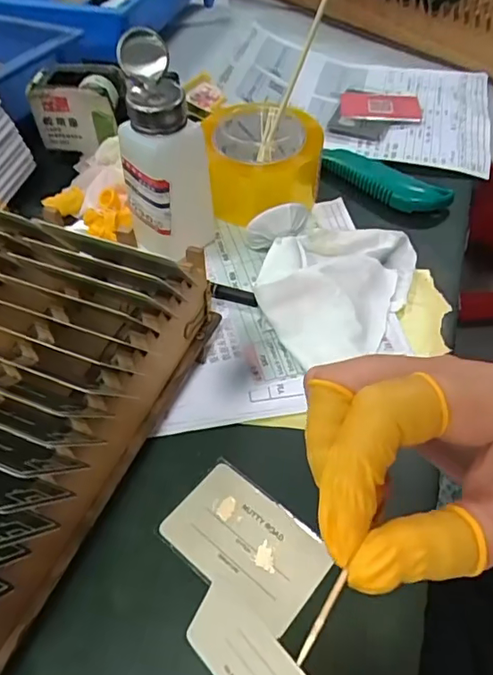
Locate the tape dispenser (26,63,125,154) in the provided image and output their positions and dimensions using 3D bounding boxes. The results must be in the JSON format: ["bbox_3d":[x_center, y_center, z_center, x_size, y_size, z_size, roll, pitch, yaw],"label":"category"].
[{"bbox_3d":[-0.155,-0.216,0.494,0.076,0.059,0.053,9,50,6],"label":"tape dispenser"}]

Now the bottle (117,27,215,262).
[{"bbox_3d":[-0.060,-0.131,0.388,0.061,0.147,0.066,13,51,9],"label":"bottle"}]

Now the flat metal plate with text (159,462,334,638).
[{"bbox_3d":[0.000,0.110,0.284,0.083,0.004,0.053,32,56,23],"label":"flat metal plate with text"}]

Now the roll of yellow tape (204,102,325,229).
[{"bbox_3d":[0.012,-0.147,0.461,0.097,0.083,0.097,1,50,-1],"label":"roll of yellow tape"}]

